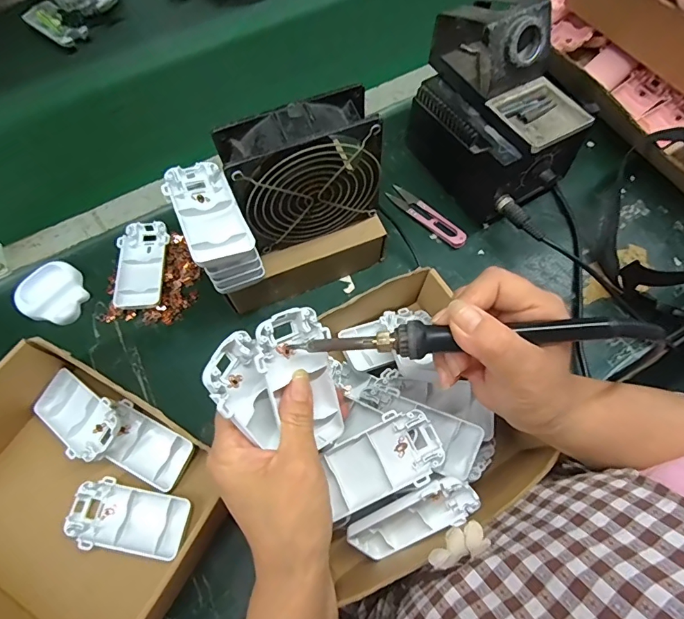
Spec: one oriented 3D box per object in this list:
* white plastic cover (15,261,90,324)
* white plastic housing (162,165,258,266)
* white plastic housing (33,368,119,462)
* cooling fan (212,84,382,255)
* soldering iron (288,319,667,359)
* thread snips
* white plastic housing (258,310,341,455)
[{"bbox_3d":[-0.289,-0.017,0.438,0.062,0.019,0.059,21,69,8],"label":"white plastic cover"},{"bbox_3d":[-0.103,-0.075,0.335,0.045,0.017,0.094,-26,70,-11],"label":"white plastic housing"},{"bbox_3d":[-0.228,0.091,0.376,0.098,0.019,0.046,25,68,29],"label":"white plastic housing"},{"bbox_3d":[-0.031,-0.109,0.360,0.114,0.113,0.042,-19,69,-8],"label":"cooling fan"},{"bbox_3d":[0.075,0.016,0.253,0.204,0.013,0.019,-3,66,7],"label":"soldering iron"},{"bbox_3d":[0.093,-0.105,0.476,0.022,0.012,0.104,-41,73,-15],"label":"thread snips"},{"bbox_3d":[-0.022,0.044,0.281,0.050,0.024,0.096,-30,114,-12],"label":"white plastic housing"}]

